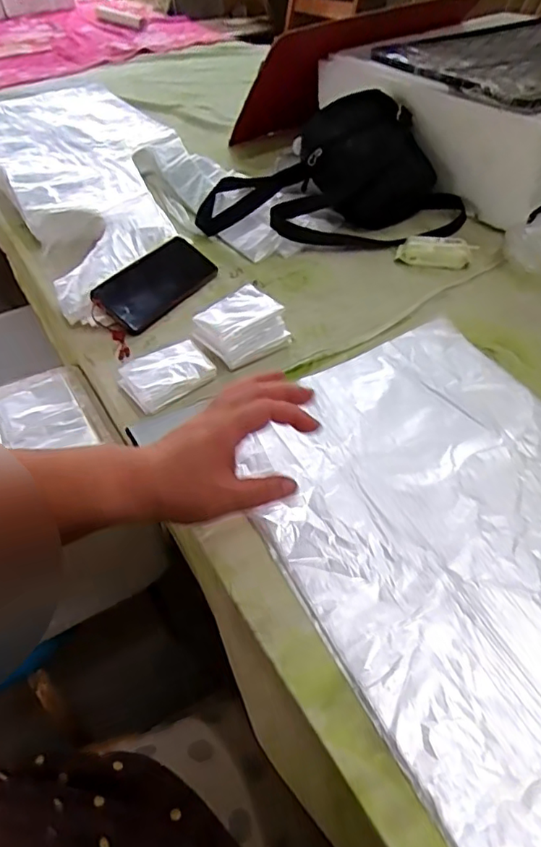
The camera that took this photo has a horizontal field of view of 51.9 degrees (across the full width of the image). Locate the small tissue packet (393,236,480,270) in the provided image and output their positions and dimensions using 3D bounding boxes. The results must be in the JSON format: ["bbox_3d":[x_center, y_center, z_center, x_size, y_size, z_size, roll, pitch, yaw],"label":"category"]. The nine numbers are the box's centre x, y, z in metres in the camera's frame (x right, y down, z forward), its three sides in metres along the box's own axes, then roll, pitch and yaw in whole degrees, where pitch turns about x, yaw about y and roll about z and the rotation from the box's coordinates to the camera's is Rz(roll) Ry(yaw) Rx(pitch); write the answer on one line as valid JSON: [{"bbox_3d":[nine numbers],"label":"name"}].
[{"bbox_3d":[0.221,-0.231,0.746,0.100,0.020,0.056,7,48,12],"label":"small tissue packet"}]

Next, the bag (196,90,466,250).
[{"bbox_3d":[0.089,-0.370,0.812,0.383,0.137,0.211,10,49,14],"label":"bag"}]

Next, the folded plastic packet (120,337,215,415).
[{"bbox_3d":[-0.115,-0.054,0.615,0.093,0.026,0.073,-28,51,-20],"label":"folded plastic packet"}]

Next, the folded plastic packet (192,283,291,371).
[{"bbox_3d":[-0.035,-0.109,0.639,0.094,0.040,0.084,-29,51,-20],"label":"folded plastic packet"}]

